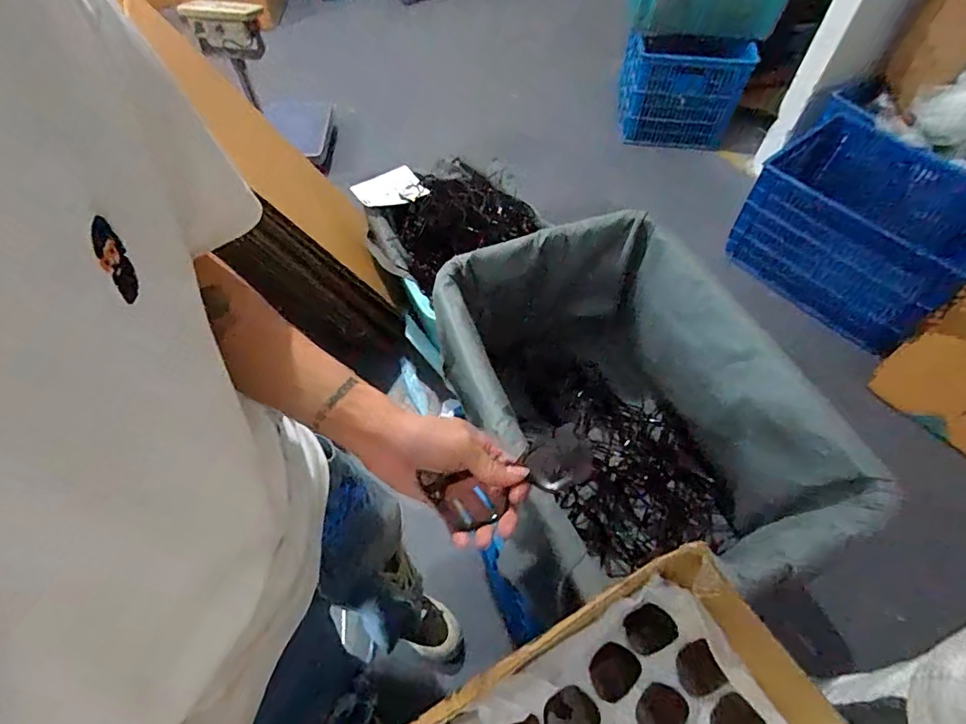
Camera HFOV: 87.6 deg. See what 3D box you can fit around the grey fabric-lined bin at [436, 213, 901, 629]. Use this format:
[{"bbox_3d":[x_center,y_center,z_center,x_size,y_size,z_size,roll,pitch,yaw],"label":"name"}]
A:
[{"bbox_3d":[0.236,0.090,0.907,0.488,0.321,0.629,-14,58,-9],"label":"grey fabric-lined bin"}]

